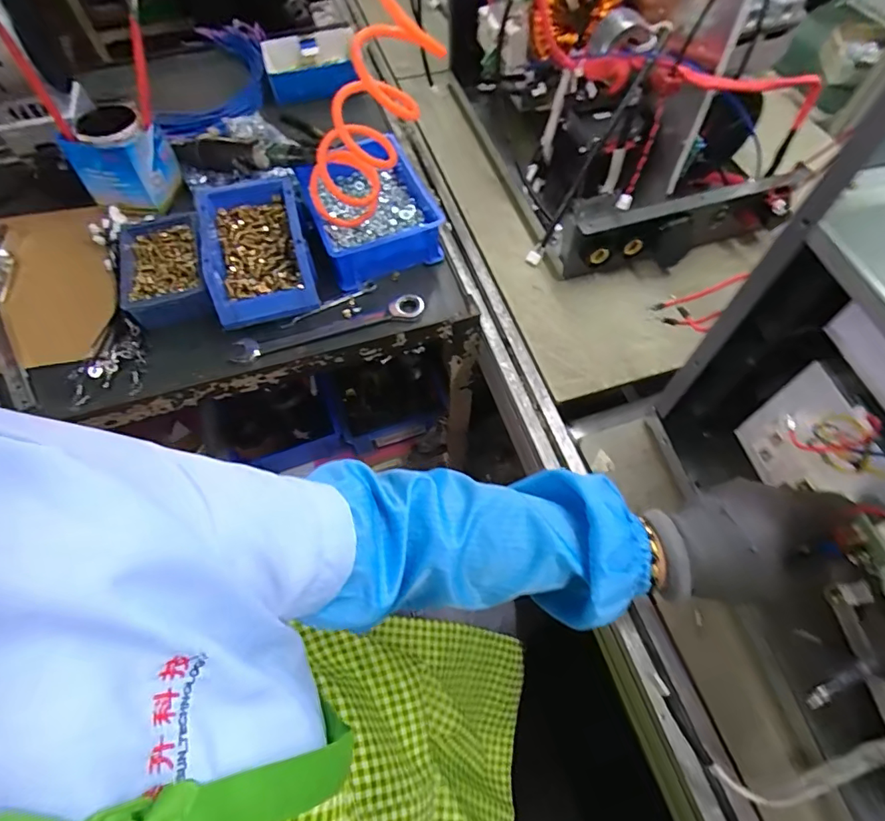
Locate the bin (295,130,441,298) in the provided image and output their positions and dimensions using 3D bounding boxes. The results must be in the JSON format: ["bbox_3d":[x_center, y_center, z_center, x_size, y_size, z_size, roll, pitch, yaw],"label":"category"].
[{"bbox_3d":[-0.093,-0.261,0.627,0.147,0.073,0.177,-21,63,-10],"label":"bin"}]

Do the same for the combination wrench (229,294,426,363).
[{"bbox_3d":[-0.135,-0.099,0.579,0.229,0.009,0.031,-17,63,-8],"label":"combination wrench"}]

